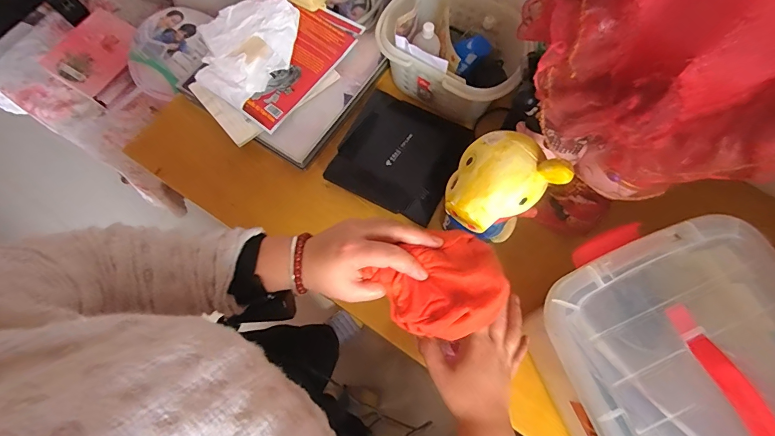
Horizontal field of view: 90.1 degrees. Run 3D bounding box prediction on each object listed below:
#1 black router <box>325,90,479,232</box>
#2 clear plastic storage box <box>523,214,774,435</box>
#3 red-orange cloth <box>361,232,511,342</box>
[{"bbox_3d":[0.017,-0.095,0.573,0.172,0.033,0.161,28,74,9],"label":"black router"},{"bbox_3d":[0.309,0.190,0.420,0.233,0.183,0.347,-19,73,-6],"label":"clear plastic storage box"},{"bbox_3d":[0.051,0.061,0.357,0.104,0.038,0.093,-31,75,-10],"label":"red-orange cloth"}]

